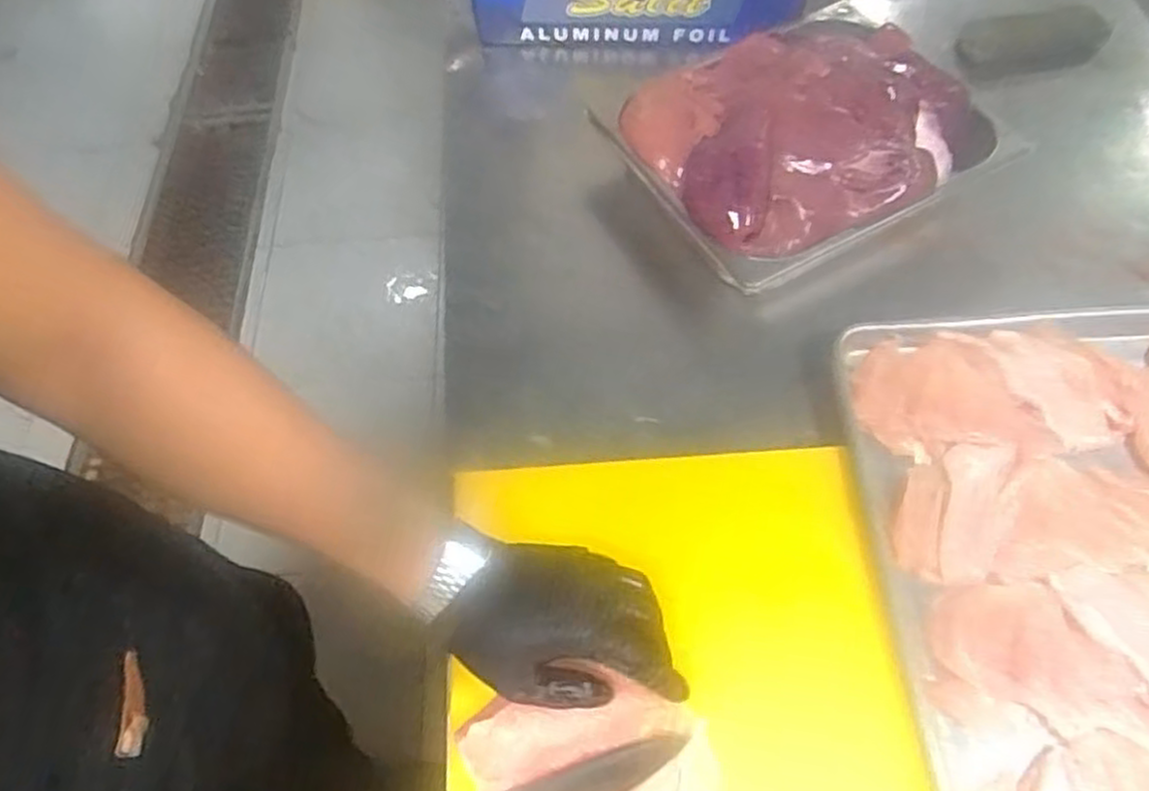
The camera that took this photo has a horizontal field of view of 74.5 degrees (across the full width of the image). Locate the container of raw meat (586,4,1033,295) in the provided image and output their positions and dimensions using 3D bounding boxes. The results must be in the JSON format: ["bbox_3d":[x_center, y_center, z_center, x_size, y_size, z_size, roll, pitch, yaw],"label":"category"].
[{"bbox_3d":[0.213,-0.246,0.693,0.323,0.073,0.244,-33,64,-15],"label":"container of raw meat"}]

